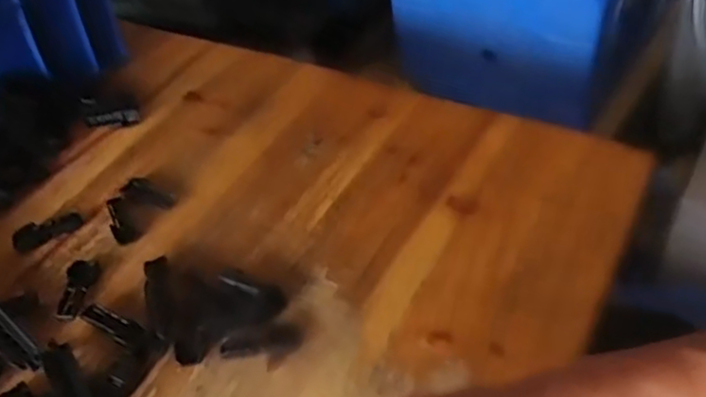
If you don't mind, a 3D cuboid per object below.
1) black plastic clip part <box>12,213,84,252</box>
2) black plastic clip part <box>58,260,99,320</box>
[{"bbox_3d":[-0.237,0.023,0.545,0.052,0.013,0.017,-28,47,-22],"label":"black plastic clip part"},{"bbox_3d":[-0.194,0.063,0.498,0.019,0.008,0.055,-6,42,0],"label":"black plastic clip part"}]

